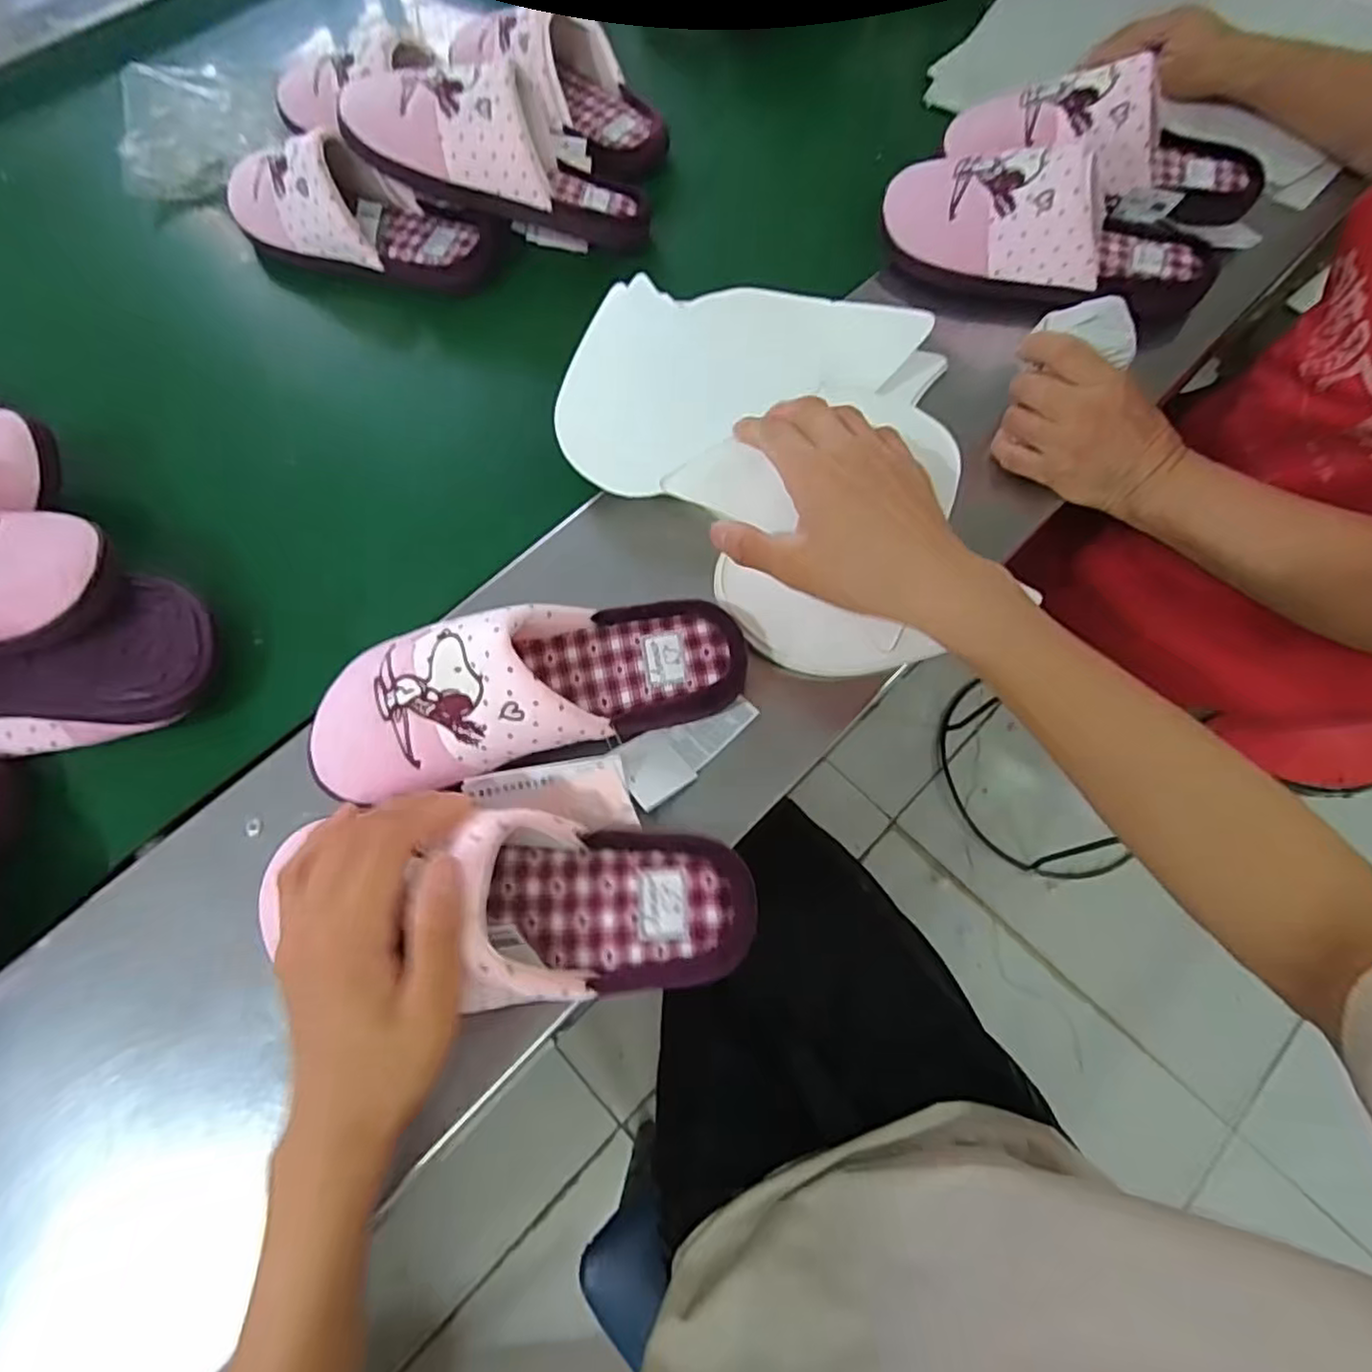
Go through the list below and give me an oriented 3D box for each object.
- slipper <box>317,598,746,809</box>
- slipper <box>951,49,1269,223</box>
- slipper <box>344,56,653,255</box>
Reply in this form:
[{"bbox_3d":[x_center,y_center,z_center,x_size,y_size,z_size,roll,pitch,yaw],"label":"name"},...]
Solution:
[{"bbox_3d":[-0.090,-0.002,0.381,0.253,0.073,0.083,-17,70,-6],"label":"slipper"},{"bbox_3d":[0.339,-0.427,0.536,0.247,0.086,0.100,7,69,3],"label":"slipper"},{"bbox_3d":[-0.146,-0.443,0.549,0.249,0.086,0.089,11,68,-20],"label":"slipper"}]

